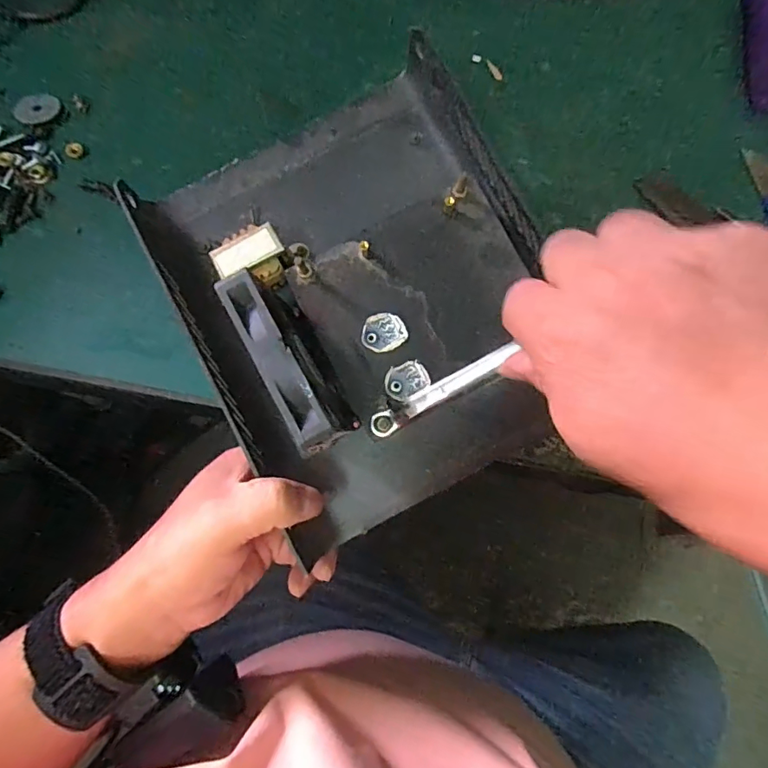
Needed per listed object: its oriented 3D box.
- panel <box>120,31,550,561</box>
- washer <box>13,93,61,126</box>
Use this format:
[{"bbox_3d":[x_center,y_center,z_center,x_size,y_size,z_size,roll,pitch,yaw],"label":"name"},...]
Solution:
[{"bbox_3d":[-0.009,-0.049,0.275,0.189,0.071,0.220,-25,75,-10],"label":"panel"},{"bbox_3d":[-0.234,-0.185,0.334,0.025,0.005,0.028,29,73,7],"label":"washer"}]

